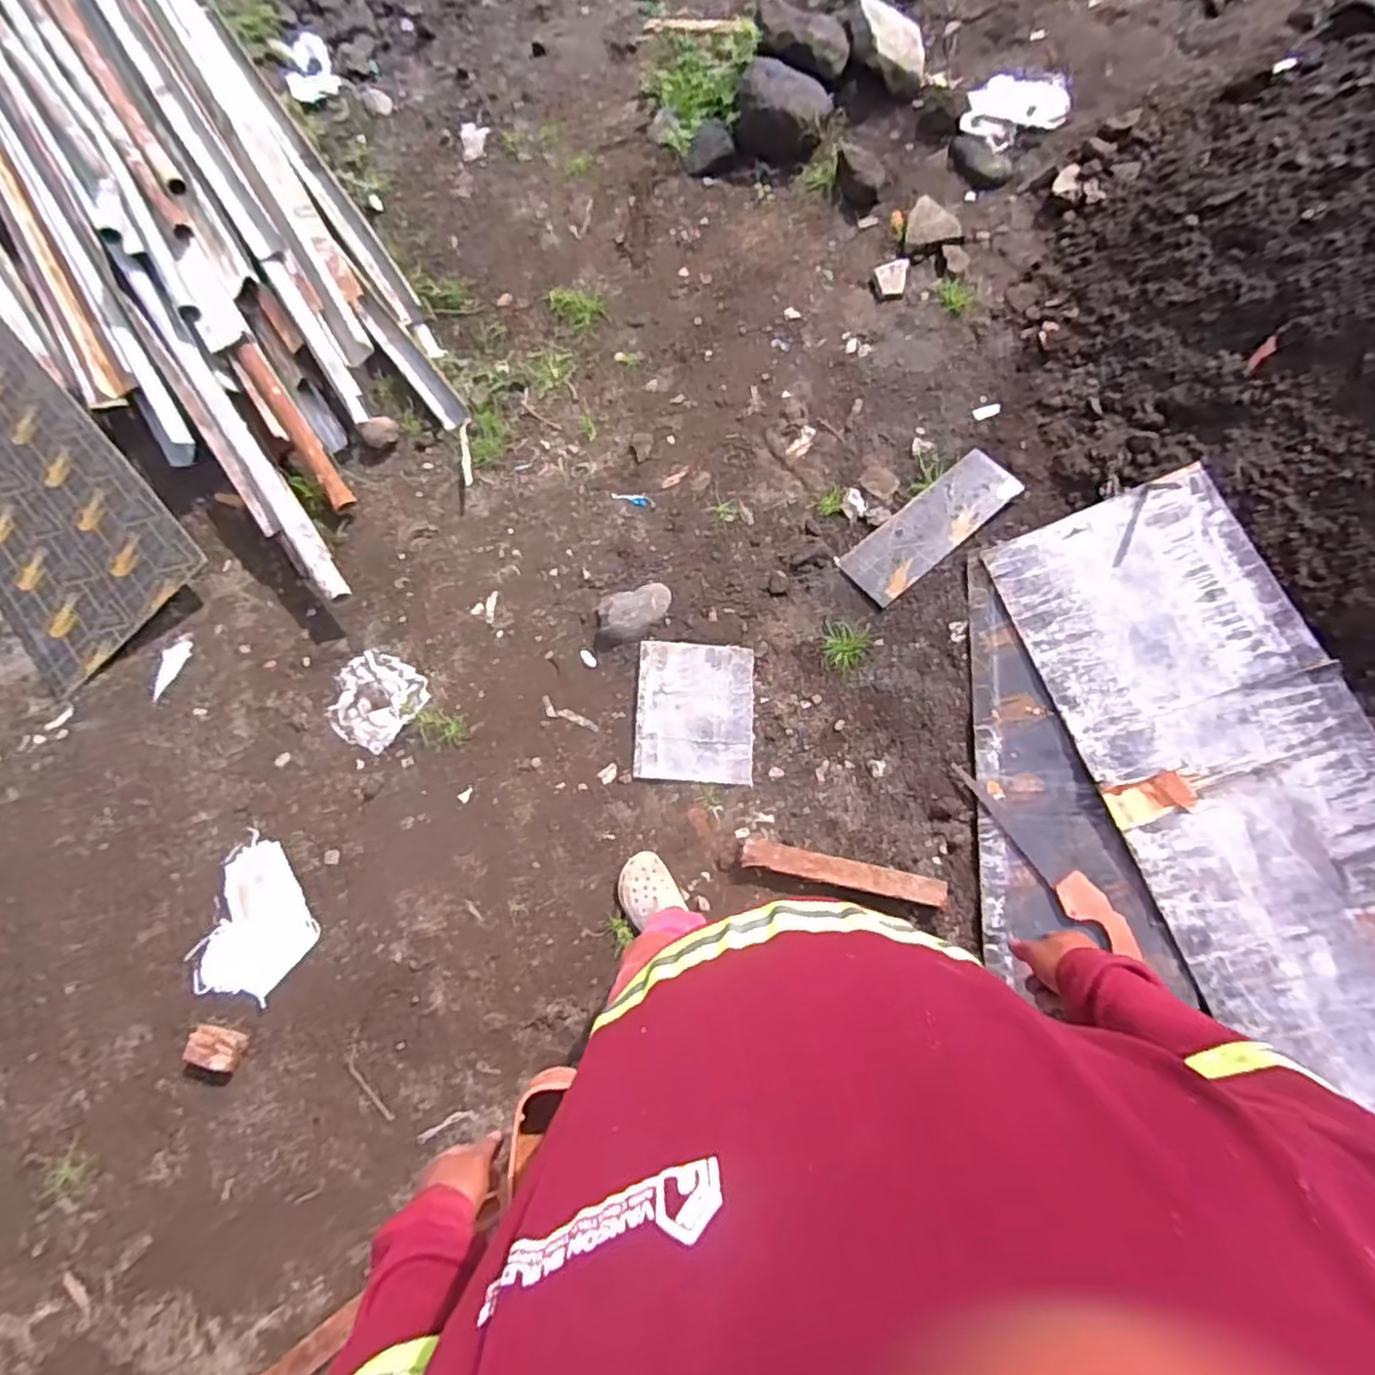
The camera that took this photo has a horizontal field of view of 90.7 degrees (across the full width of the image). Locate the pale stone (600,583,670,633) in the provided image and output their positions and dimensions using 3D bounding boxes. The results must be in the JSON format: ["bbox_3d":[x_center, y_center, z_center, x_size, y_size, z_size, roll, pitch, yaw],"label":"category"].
[{"bbox_3d":[-0.114,-0.176,1.516,0.177,0.055,0.093,-24,73,-5],"label":"pale stone"}]

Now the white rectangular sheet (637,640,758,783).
[{"bbox_3d":[0.019,0.054,1.490,0.255,0.021,0.302,4,77,-8],"label":"white rectangular sheet"}]

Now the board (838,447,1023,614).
[{"bbox_3d":[0.568,-0.376,1.590,0.449,0.018,0.158,-39,70,0],"label":"board"}]

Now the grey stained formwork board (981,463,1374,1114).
[{"bbox_3d":[1.024,0.170,1.268,0.439,0.032,1.179,-25,73,21],"label":"grey stained formwork board"}]

